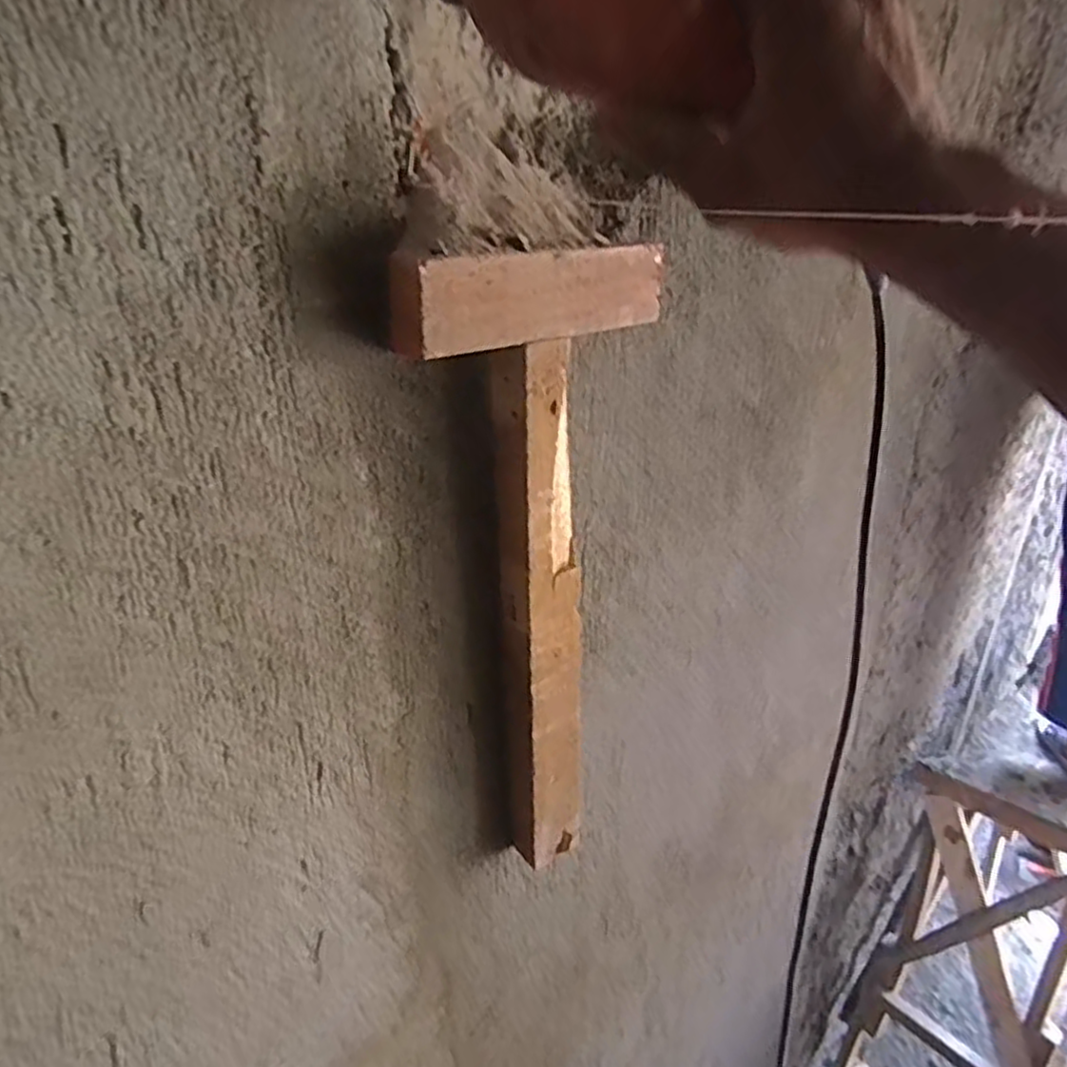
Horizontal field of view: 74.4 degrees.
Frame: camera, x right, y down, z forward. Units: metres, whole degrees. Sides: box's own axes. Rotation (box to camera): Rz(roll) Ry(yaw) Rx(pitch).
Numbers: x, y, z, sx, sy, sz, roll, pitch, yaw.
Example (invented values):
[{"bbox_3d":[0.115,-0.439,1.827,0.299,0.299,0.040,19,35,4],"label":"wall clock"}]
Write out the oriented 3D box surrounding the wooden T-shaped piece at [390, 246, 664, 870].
[{"bbox_3d":[0.009,0.050,0.589,0.050,0.532,0.219,22,34,40],"label":"wooden T-shaped piece"}]

